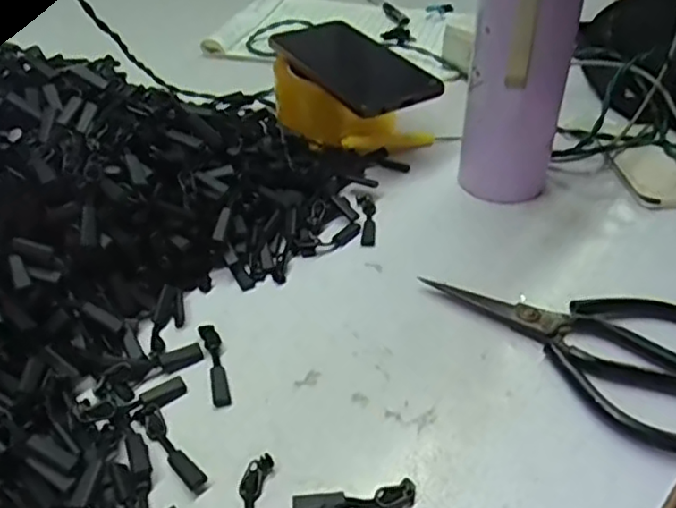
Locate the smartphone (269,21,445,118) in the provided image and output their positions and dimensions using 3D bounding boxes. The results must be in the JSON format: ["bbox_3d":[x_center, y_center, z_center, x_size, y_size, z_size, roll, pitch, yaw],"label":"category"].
[{"bbox_3d":[0.012,-0.152,0.506,0.078,0.012,0.164,-20,44,-22],"label":"smartphone"}]

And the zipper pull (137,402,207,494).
[{"bbox_3d":[-0.081,0.092,0.305,0.011,0.006,0.053,-28,47,-29],"label":"zipper pull"}]

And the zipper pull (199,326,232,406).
[{"bbox_3d":[-0.067,0.059,0.346,0.010,0.004,0.056,-12,41,-14],"label":"zipper pull"}]

